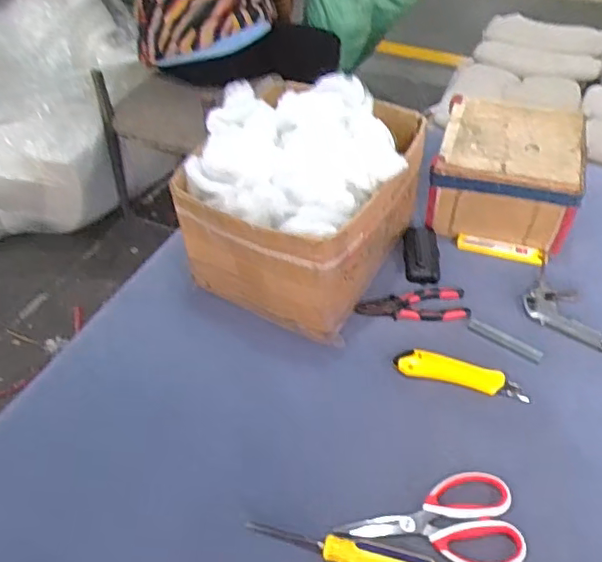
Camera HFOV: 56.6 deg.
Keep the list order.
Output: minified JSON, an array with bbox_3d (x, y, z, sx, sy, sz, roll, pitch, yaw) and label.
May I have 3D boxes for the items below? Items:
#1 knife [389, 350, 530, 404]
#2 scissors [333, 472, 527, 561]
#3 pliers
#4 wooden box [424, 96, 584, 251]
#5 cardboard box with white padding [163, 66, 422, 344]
[{"bbox_3d":[0.207,0.122,0.730,0.165,0.015,0.037,10,49,13],"label":"knife"},{"bbox_3d":[0.139,0.264,0.608,0.188,0.017,0.102,-4,47,0],"label":"scissors"},{"bbox_3d":[0.160,0.034,0.806,0.156,0.011,0.059,-4,47,-1],"label":"pliers"},{"bbox_3d":[0.326,-0.171,0.905,0.212,0.125,0.216,10,49,13],"label":"wooden box"},{"bbox_3d":[0.000,-0.120,0.803,0.270,0.232,0.290,22,52,22],"label":"cardboard box with white padding"}]

